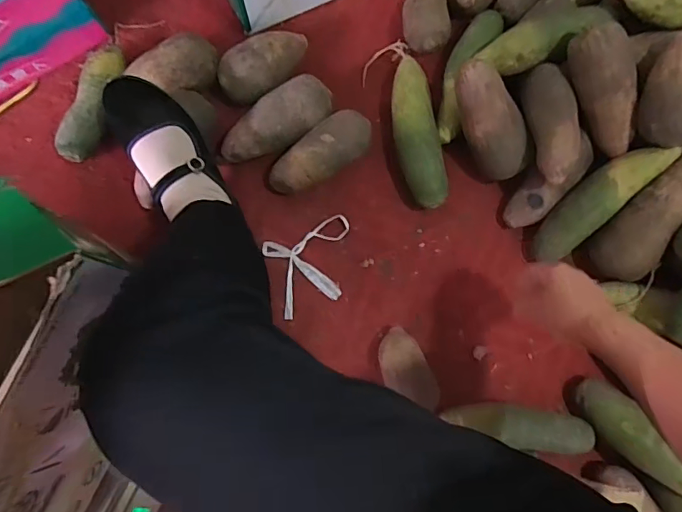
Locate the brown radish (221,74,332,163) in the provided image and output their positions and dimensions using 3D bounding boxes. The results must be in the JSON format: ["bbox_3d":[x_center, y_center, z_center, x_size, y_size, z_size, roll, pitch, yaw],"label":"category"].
[{"bbox_3d":[-0.087,-0.179,0.663,0.159,0.055,0.063,-34,83,-4],"label":"brown radish"}]

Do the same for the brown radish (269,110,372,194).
[{"bbox_3d":[-0.028,-0.138,0.661,0.150,0.054,0.063,-33,83,-4],"label":"brown radish"}]

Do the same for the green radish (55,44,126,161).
[{"bbox_3d":[-0.344,-0.213,0.686,0.053,0.044,0.173,14,82,3],"label":"green radish"}]

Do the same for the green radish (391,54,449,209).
[{"bbox_3d":[0.102,-0.172,0.674,0.062,0.057,0.218,-7,82,0],"label":"green radish"}]

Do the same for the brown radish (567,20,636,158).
[{"bbox_3d":[0.323,-0.195,0.586,0.059,0.050,0.156,-23,109,-2],"label":"brown radish"}]

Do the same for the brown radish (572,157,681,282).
[{"bbox_3d":[0.385,-0.046,0.604,0.070,0.064,0.191,38,109,6],"label":"brown radish"}]

